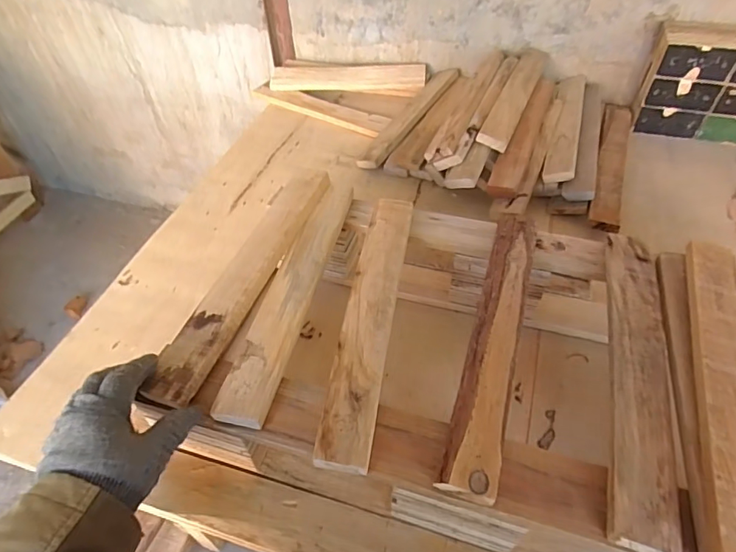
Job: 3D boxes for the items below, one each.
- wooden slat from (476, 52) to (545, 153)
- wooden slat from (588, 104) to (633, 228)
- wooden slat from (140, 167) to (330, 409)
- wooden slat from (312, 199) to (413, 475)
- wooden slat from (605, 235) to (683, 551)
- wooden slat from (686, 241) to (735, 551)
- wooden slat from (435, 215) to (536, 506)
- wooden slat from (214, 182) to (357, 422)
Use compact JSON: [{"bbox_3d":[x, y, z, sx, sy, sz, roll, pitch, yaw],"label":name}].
[{"bbox_3d":[0.271,-0.334,0.871,0.052,0.019,0.326,29,55,3],"label":"wooden slat"},{"bbox_3d":[0.442,-0.211,0.855,0.056,0.019,0.368,16,54,14],"label":"wooden slat"},{"bbox_3d":[-0.134,-0.010,0.544,0.054,0.018,0.344,14,52,14],"label":"wooden slat"},{"bbox_3d":[0.004,0.035,0.513,0.051,0.015,0.343,7,48,8],"label":"wooden slat"},{"bbox_3d":[0.264,0.086,0.464,0.054,0.020,0.337,12,49,12],"label":"wooden slat"},{"bbox_3d":[0.326,0.094,0.435,0.051,0.023,0.339,14,50,14],"label":"wooden slat"},{"bbox_3d":[0.135,0.054,0.494,0.047,0.018,0.342,14,49,13],"label":"wooden slat"},{"bbox_3d":[-0.082,0.007,0.542,0.049,0.016,0.341,9,49,9],"label":"wooden slat"}]

